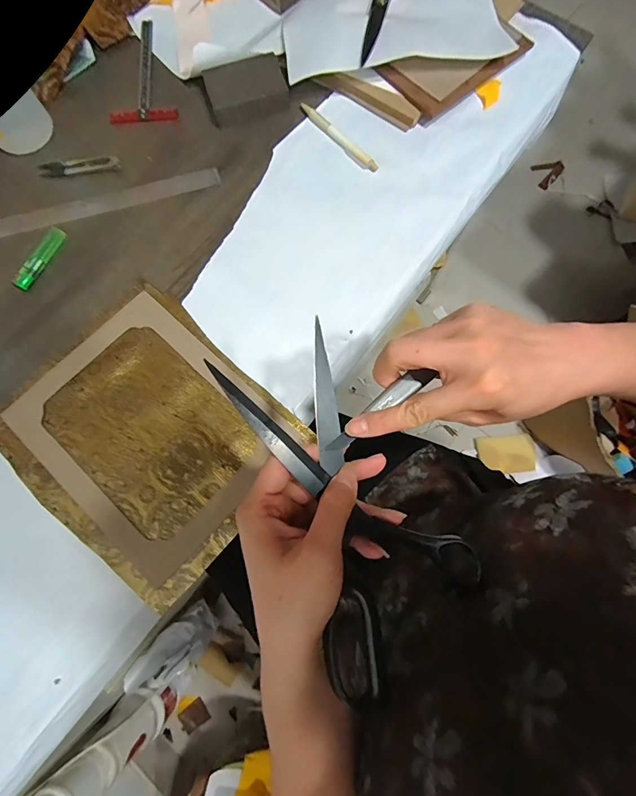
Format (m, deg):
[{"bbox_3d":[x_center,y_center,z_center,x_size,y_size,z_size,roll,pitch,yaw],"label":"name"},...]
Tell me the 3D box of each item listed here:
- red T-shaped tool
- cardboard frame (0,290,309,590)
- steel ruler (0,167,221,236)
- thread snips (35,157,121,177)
[{"bbox_3d":[-0.236,-0.440,0.527,0.085,0.008,0.164,-7,76,-2],"label":"red T-shaped tool"},{"bbox_3d":[-0.176,0.030,0.413,0.251,0.004,0.203,42,80,9],"label":"cardboard frame"},{"bbox_3d":[-0.280,-0.234,0.482,0.322,0.006,0.033,-15,67,-3],"label":"steel ruler"},{"bbox_3d":[-0.300,-0.293,0.492,0.102,0.008,0.022,-5,76,-2],"label":"thread snips"}]

